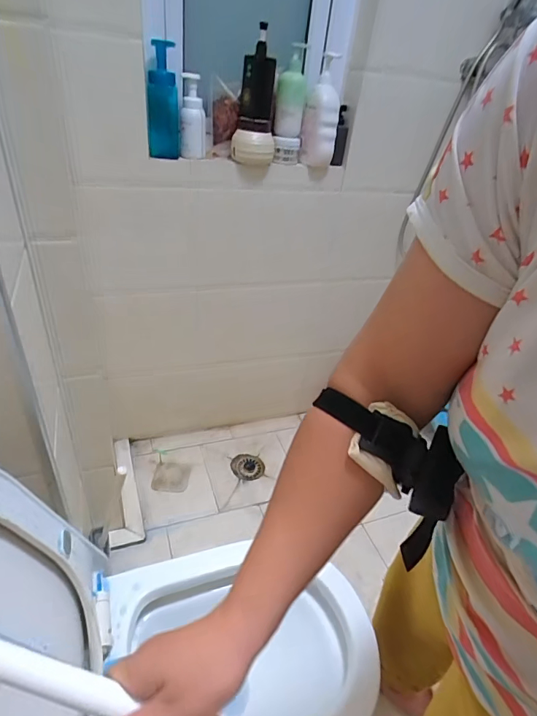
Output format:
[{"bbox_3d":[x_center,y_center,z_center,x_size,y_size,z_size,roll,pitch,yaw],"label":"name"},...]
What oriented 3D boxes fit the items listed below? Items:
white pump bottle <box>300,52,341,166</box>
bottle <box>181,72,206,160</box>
[{"bbox_3d":[0.146,-0.682,1.152,0.093,0.259,0.079,5,34,-2],"label":"white pump bottle"},{"bbox_3d":[-0.194,-0.622,1.077,0.063,0.186,0.063,0,35,-10],"label":"bottle"}]

